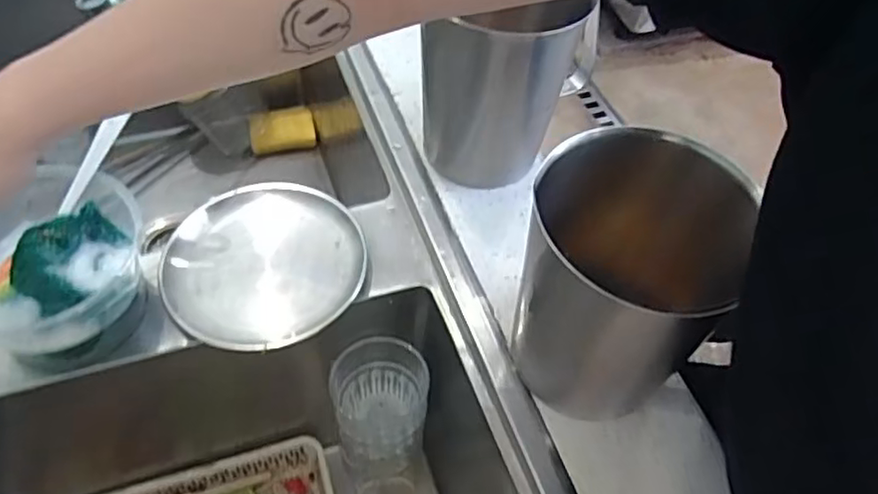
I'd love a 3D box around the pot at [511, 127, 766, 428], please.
[{"bbox_3d":[0.117,0.023,0.433,0.126,0.193,0.126,2,54,-3],"label":"pot"}]

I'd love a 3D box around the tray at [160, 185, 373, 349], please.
[{"bbox_3d":[-0.149,0.007,0.537,0.161,0.026,0.156,2,53,-3],"label":"tray"}]

